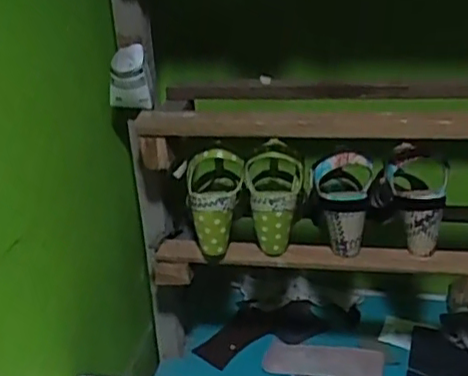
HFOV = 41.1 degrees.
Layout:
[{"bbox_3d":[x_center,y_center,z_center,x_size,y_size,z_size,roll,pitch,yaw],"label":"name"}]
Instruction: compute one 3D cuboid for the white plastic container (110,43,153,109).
[{"bbox_3d":[-0.133,-0.139,0.793,0.050,0.077,0.042,-5,25,-10],"label":"white plastic container"}]

